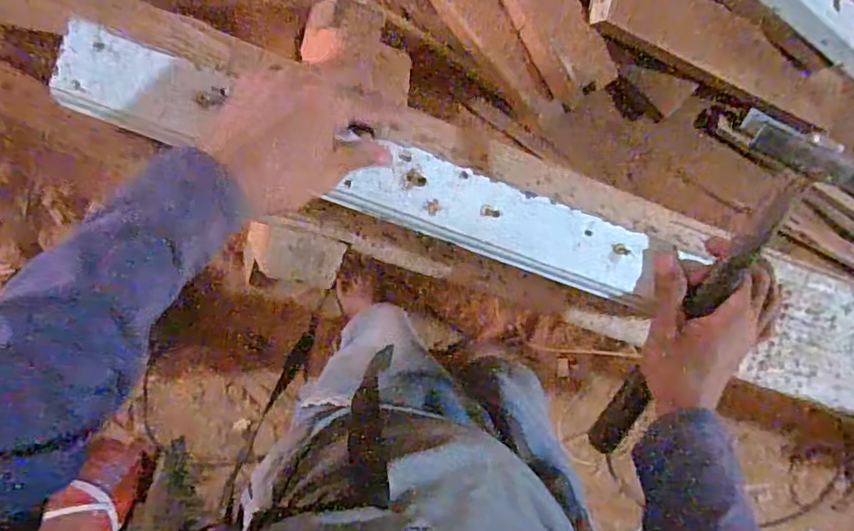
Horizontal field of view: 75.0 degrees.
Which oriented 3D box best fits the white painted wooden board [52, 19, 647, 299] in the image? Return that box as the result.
[{"bbox_3d":[-0.036,-0.067,0.405,0.431,0.012,0.054,19,94,-10],"label":"white painted wooden board"}]

